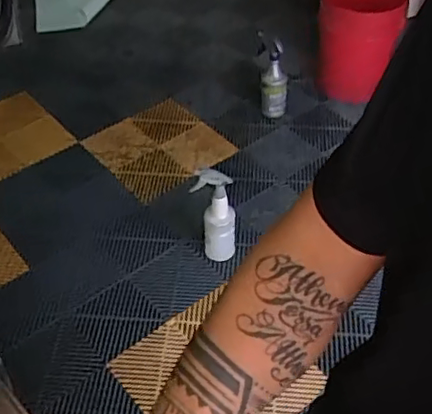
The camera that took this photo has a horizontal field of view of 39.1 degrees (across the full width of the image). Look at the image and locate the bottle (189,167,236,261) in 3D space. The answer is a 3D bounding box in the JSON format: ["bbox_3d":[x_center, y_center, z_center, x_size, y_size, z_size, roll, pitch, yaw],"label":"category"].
[{"bbox_3d":[-0.004,0.017,1.688,0.116,0.307,0.092,0,45,1],"label":"bottle"}]

